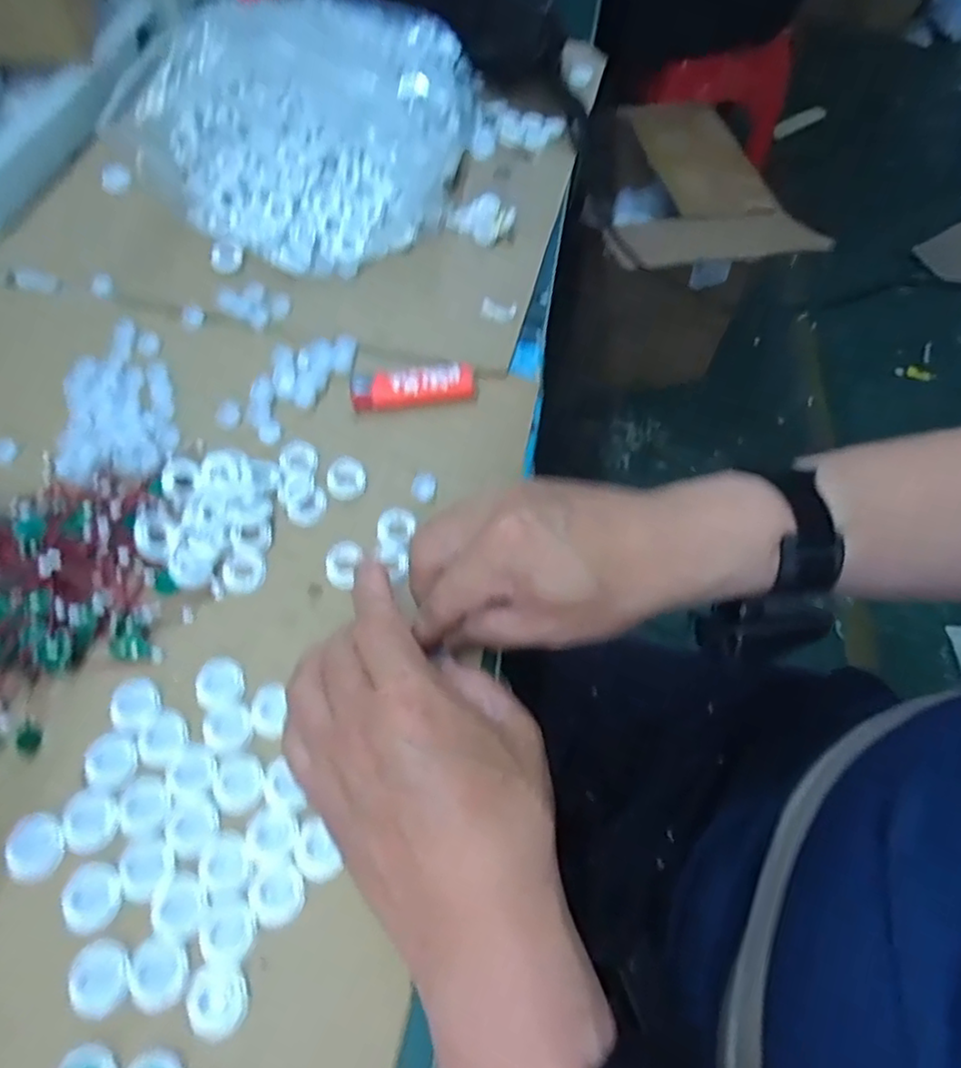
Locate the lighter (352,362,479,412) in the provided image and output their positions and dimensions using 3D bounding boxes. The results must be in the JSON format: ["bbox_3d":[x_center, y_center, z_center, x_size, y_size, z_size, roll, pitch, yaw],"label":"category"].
[{"bbox_3d":[-0.045,-0.100,0.435,0.081,0.011,0.032,-4,61,-6],"label":"lighter"}]

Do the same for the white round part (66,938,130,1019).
[{"bbox_3d":[-0.155,0.181,0.265,0.022,0.004,0.026,-20,64,-15],"label":"white round part"}]

